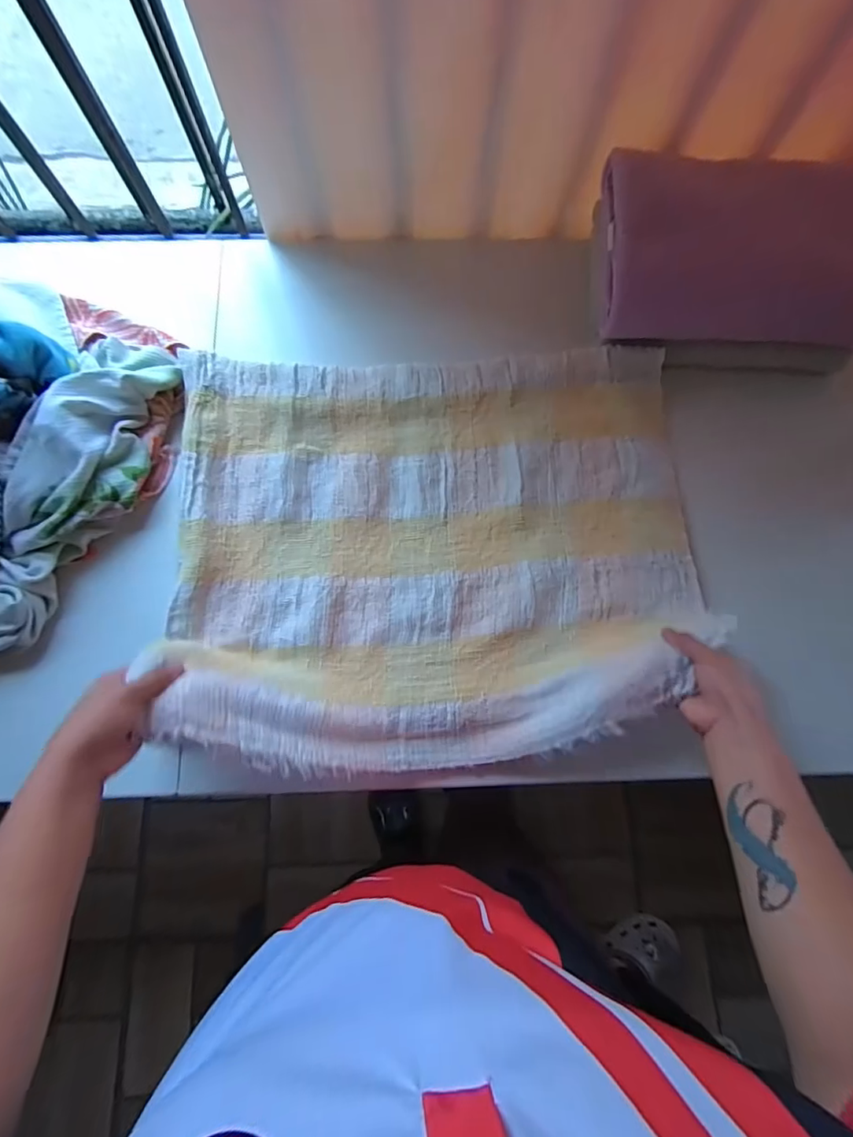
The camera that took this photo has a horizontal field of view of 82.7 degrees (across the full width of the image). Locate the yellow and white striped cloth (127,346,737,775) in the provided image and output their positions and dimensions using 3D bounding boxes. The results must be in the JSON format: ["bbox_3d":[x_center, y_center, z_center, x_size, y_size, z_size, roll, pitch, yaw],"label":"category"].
[{"bbox_3d":[0.016,-0.038,0.554,0.592,0.083,0.485,-2,74,-2],"label":"yellow and white striped cloth"}]

